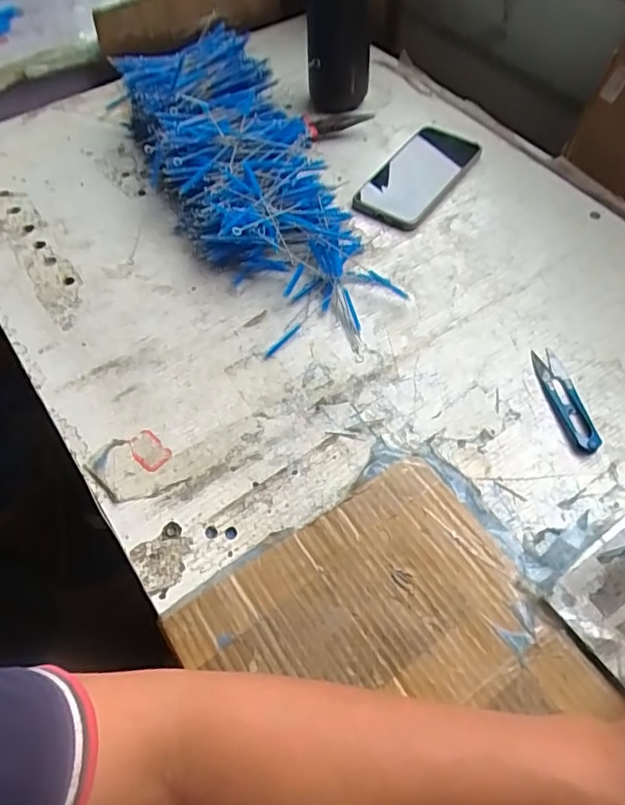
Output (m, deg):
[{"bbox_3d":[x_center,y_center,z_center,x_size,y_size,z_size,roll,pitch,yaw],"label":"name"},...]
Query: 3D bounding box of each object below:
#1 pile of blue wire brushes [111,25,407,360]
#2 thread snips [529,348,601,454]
[{"bbox_3d":[-0.075,-0.244,0.583,0.164,0.072,0.428,-21,58,-13],"label":"pile of blue wire brushes"},{"bbox_3d":[0.211,-0.006,0.468,0.024,0.011,0.102,-10,56,-6],"label":"thread snips"}]

